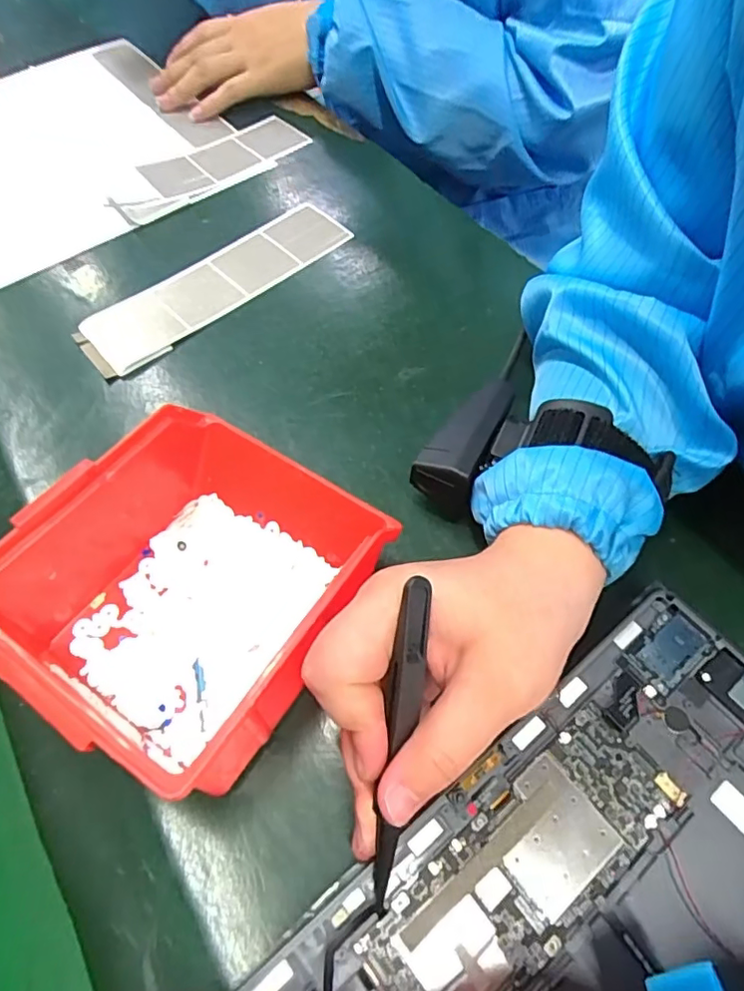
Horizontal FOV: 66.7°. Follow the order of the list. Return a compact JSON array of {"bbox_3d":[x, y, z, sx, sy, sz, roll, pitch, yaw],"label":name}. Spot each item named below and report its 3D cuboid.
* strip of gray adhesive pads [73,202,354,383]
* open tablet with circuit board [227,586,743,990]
[{"bbox_3d":[-0.107,-0.145,0.391,0.197,0.007,0.053,-37,73,-15],"label":"strip of gray adhesive pads"},{"bbox_3d":[0.083,0.165,0.179,0.252,0.014,0.171,-36,65,-17],"label":"open tablet with circuit board"}]

